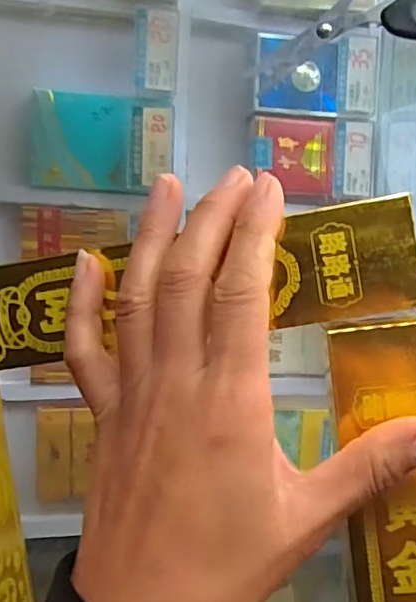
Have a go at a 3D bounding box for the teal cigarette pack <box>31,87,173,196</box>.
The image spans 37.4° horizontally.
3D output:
[{"bbox_3d":[-0.071,-0.108,0.418,0.094,0.020,0.062,4,94,7],"label":"teal cigarette pack"}]

